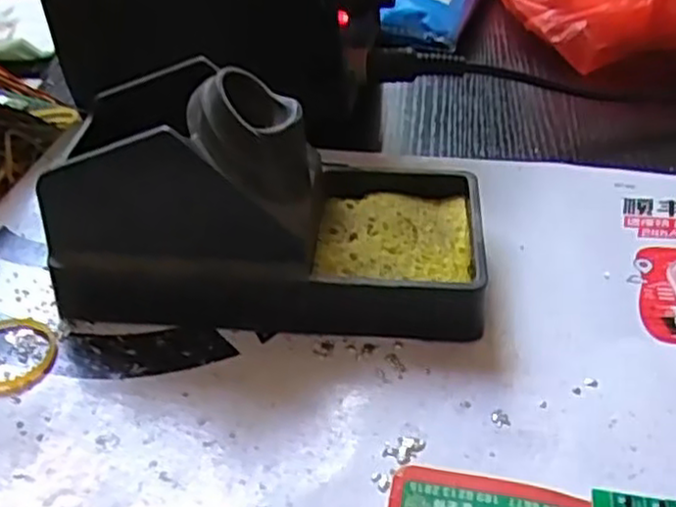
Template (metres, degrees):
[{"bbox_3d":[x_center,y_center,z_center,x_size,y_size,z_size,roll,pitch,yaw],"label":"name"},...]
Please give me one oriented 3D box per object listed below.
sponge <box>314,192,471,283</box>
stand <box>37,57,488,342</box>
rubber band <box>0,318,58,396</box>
[{"bbox_3d":[0.021,-0.002,0.274,0.054,0.021,0.050,3,40,4],"label":"sponge"},{"bbox_3d":[-0.022,-0.023,0.257,0.146,0.075,0.067,2,40,3],"label":"stand"},{"bbox_3d":[-0.112,0.035,0.244,0.031,0.005,0.034,0,40,0],"label":"rubber band"}]

